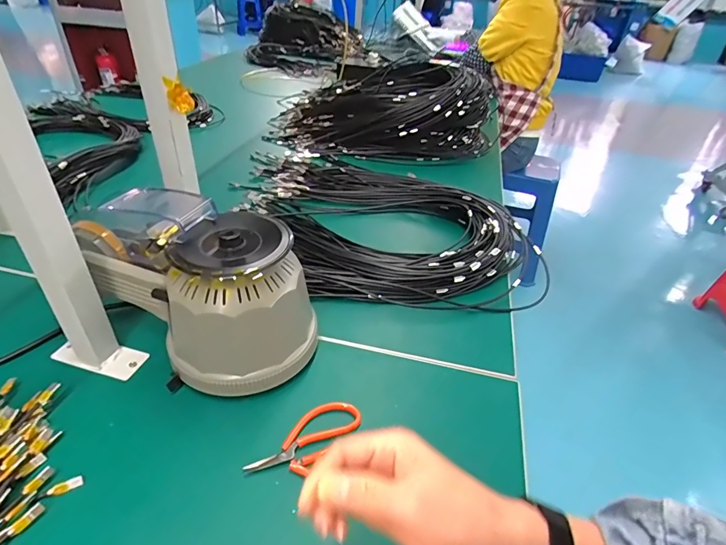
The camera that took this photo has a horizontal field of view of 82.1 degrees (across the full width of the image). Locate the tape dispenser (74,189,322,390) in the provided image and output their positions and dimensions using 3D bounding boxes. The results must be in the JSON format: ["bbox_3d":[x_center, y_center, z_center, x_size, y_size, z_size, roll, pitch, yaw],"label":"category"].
[{"bbox_3d":[-0.178,0.012,0.459,0.244,0.148,0.139,27,43,29],"label":"tape dispenser"}]

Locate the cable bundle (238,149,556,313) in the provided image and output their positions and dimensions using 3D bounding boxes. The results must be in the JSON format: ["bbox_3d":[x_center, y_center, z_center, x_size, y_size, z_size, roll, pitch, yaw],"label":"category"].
[{"bbox_3d":[-0.010,-0.120,0.740,0.356,0.040,0.628,-22,45,-30],"label":"cable bundle"}]

